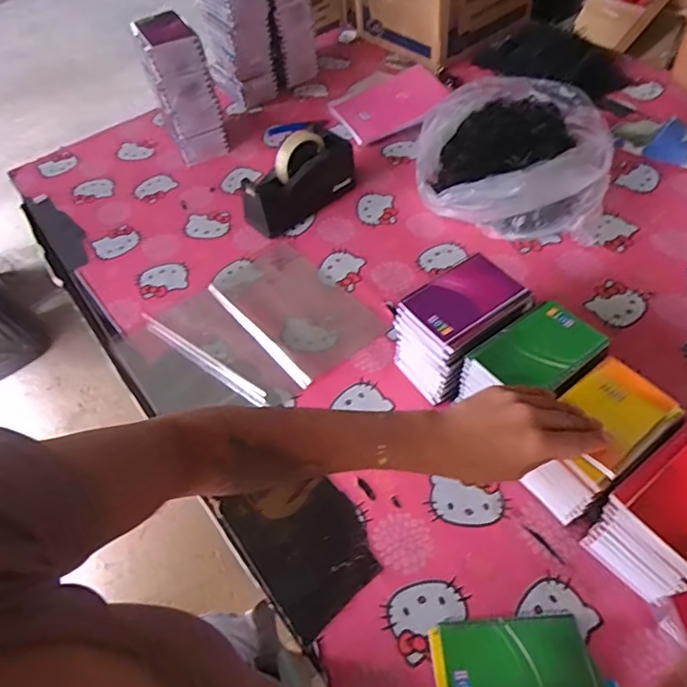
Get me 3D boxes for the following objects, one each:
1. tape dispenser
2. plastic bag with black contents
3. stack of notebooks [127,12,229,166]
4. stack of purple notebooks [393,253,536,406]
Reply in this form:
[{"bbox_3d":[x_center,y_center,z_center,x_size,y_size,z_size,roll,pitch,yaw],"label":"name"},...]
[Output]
[{"bbox_3d":[-0.079,-0.283,0.920,0.206,0.121,0.077,-33,57,-18],"label":"tape dispenser"},{"bbox_3d":[0.287,-0.333,0.924,0.313,0.109,0.361,12,55,14],"label":"plastic bag with black contents"},{"bbox_3d":[-0.310,-0.481,1.021,0.100,0.220,0.130,-25,55,-12],"label":"stack of notebooks"},{"bbox_3d":[0.151,-0.008,0.681,0.135,0.135,0.099,-33,57,-18],"label":"stack of purple notebooks"}]

